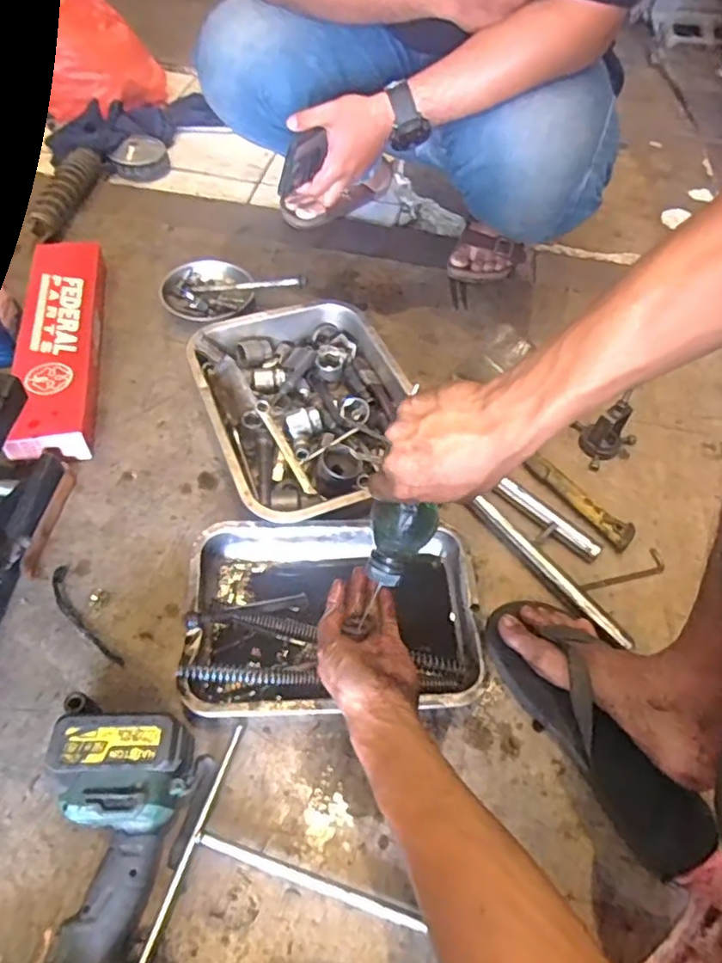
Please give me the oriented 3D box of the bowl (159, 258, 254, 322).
[{"bbox_3d":[-0.245,-0.298,0.974,0.135,0.037,0.144,2,53,-2],"label":"bowl"}]

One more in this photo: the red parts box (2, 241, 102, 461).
[{"bbox_3d":[-0.436,-0.206,0.888,0.107,0.061,0.441,-8,54,-10],"label":"red parts box"}]

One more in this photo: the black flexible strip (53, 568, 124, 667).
[{"bbox_3d":[-0.302,0.147,0.656,0.025,0.005,0.144,-32,59,-25],"label":"black flexible strip"}]

